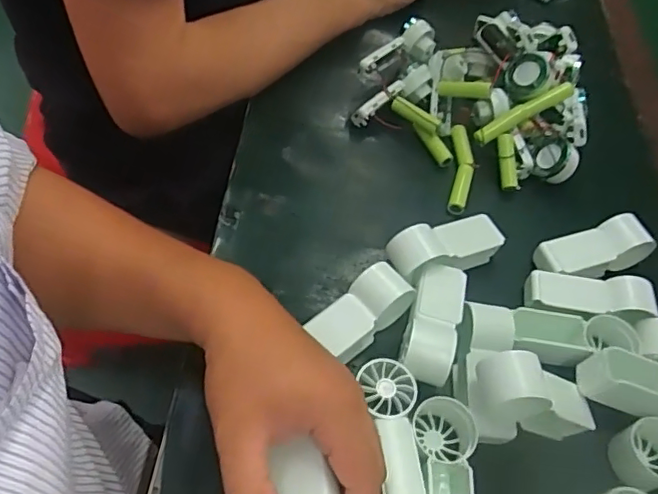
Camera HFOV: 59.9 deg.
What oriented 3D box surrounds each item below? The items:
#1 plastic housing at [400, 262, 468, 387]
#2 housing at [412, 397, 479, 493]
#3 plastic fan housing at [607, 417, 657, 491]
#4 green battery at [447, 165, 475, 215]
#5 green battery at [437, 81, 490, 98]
[{"bbox_3d":[0.075,0.052,0.406,0.035,0.030,0.090,22,54,4],"label":"plastic housing"},{"bbox_3d":[0.068,0.140,0.343,0.038,0.034,0.094,12,54,-3],"label":"housing"},{"bbox_3d":[0.209,0.135,0.372,0.041,0.027,0.038,5,55,-8],"label":"plastic fan housing"},{"bbox_3d":[0.114,-0.051,0.494,0.015,0.015,0.052,22,54,4],"label":"green battery"},{"bbox_3d":[0.126,-0.149,0.535,0.048,0.014,0.012,8,53,19],"label":"green battery"}]

